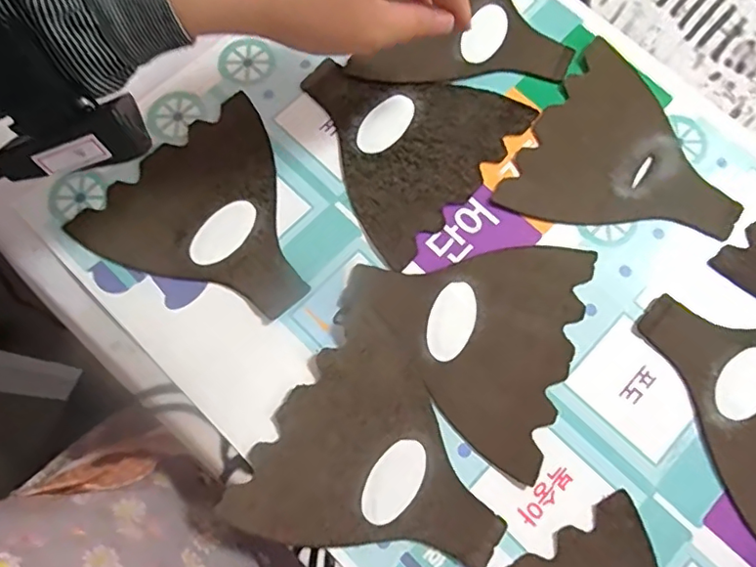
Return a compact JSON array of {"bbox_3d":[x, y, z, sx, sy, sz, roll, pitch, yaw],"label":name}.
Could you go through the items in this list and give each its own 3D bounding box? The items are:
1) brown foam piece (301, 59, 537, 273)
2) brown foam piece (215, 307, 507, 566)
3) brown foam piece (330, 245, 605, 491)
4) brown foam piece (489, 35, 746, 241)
[{"bbox_3d":[0.012,-0.107,0.380,0.140,0.004,0.143,41,76,11],"label":"brown foam piece"},{"bbox_3d":[0.005,0.106,0.314,0.139,0.007,0.136,31,74,9],"label":"brown foam piece"},{"bbox_3d":[0.050,0.025,0.340,0.140,0.005,0.138,21,73,6],"label":"brown foam piece"},{"bbox_3d":[0.170,-0.077,0.363,0.138,0.006,0.137,33,75,9],"label":"brown foam piece"}]

